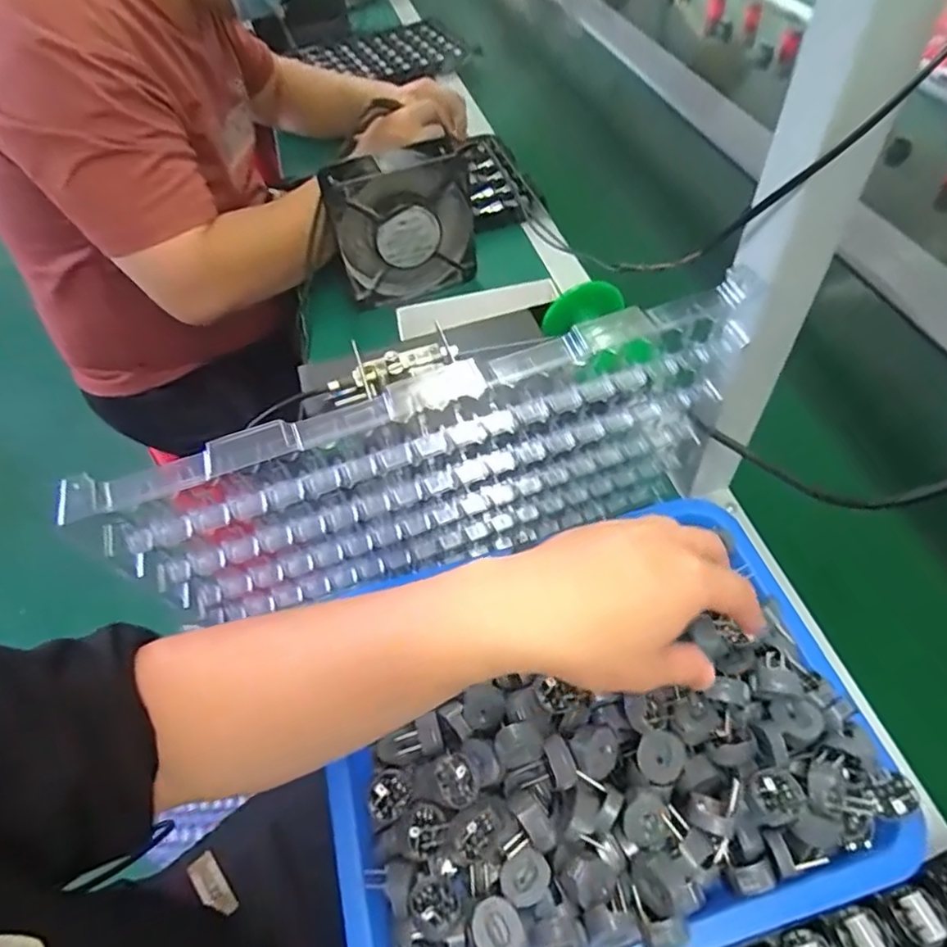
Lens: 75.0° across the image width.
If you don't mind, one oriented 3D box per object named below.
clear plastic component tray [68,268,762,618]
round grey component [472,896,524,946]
[{"bbox_3d":[-0.010,0.011,0.389,0.369,0.207,0.034,-17,53,-9],"label":"clear plastic component tray"},{"bbox_3d":[0.012,0.243,0.329,0.025,0.012,0.028,-19,53,-9],"label":"round grey component"}]

